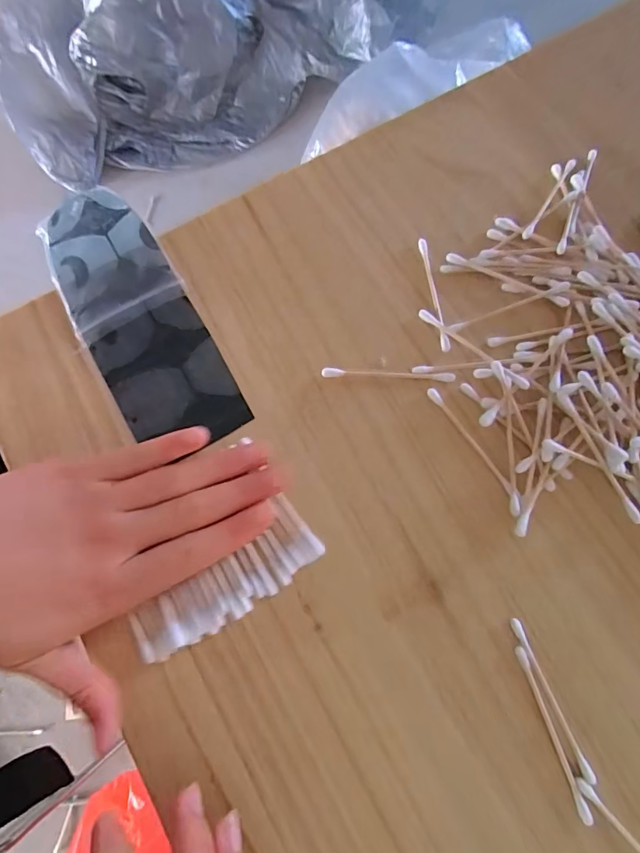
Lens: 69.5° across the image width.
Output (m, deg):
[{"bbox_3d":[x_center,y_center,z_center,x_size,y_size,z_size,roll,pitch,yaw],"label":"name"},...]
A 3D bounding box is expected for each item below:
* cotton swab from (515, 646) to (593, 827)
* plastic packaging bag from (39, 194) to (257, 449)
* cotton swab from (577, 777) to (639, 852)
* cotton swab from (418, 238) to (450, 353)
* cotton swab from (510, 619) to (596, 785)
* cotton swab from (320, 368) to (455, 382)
[{"bbox_3d":[0.103,0.136,0.204,0.004,0.004,0.072,-17,76,-3],"label":"cotton swab"},{"bbox_3d":[-0.105,-0.063,0.261,0.062,0.007,0.172,-29,77,-6],"label":"plastic packaging bag"},{"bbox_3d":[0.136,0.180,0.193,0.005,0.004,0.071,-40,79,-8],"label":"cotton swab"},{"bbox_3d":[0.065,-0.075,0.261,0.006,0.005,0.071,-8,76,-1],"label":"cotton swab"},{"bbox_3d":[0.105,0.123,0.208,0.005,0.004,0.071,-22,77,-4],"label":"cotton swab"},{"bbox_3d":[0.037,-0.028,0.248,0.071,0.004,0.005,2,76,2],"label":"cotton swab"}]

